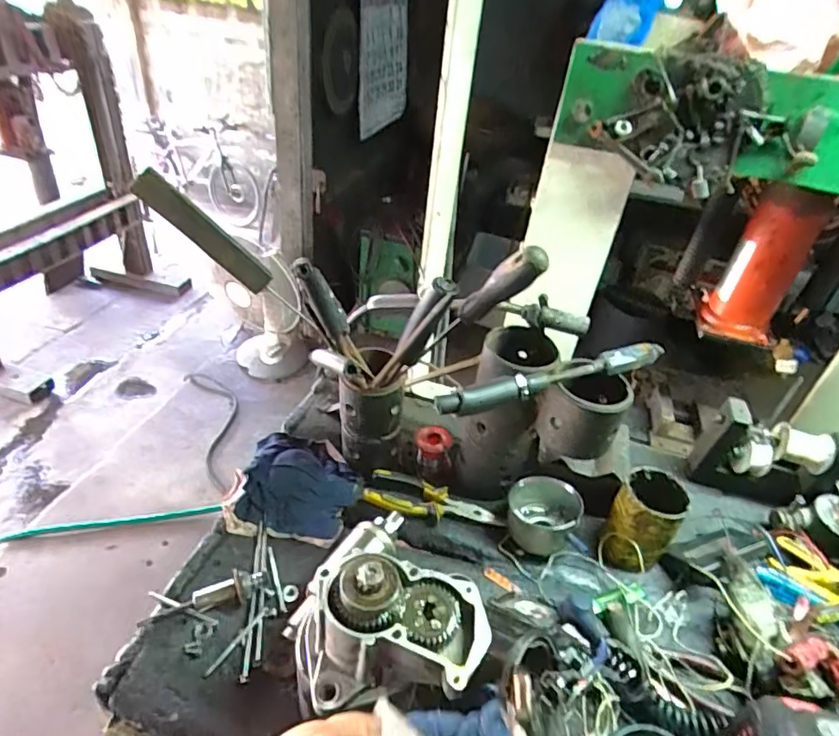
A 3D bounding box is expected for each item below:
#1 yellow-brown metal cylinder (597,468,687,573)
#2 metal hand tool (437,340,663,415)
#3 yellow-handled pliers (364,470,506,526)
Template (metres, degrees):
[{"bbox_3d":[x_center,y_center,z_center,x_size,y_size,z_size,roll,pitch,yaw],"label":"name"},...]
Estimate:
[{"bbox_3d":[0.273,0.188,0.663,0.072,0.106,0.087,30,43,27],"label":"yellow-brown metal cylinder"},{"bbox_3d":[0.149,0.011,0.586,0.278,0.032,0.029,-12,41,-23],"label":"metal hand tool"},{"bbox_3d":[0.019,0.175,0.709,0.175,0.021,0.054,12,38,7],"label":"yellow-handled pliers"}]

